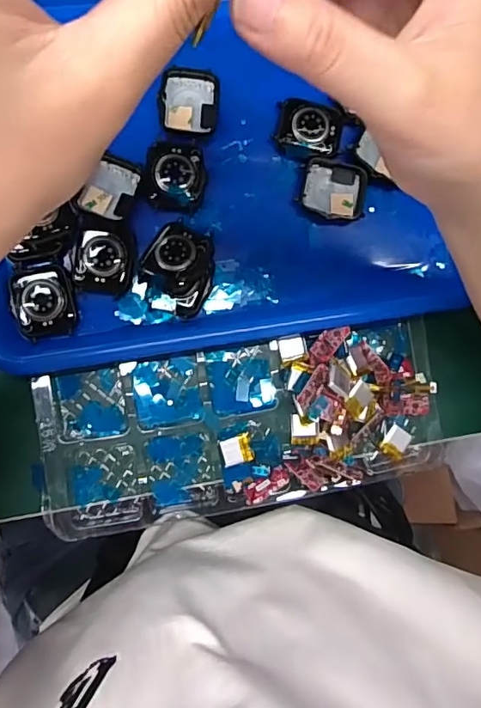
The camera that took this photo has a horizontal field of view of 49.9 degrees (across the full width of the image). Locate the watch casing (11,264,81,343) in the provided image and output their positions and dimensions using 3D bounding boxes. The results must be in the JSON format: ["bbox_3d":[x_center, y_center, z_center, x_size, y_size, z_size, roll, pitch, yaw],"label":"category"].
[{"bbox_3d":[-0.121,-0.032,0.318,0.037,0.008,0.042,-10,88,-8],"label":"watch casing"}]

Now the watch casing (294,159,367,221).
[{"bbox_3d":[0.062,-0.110,0.346,0.045,0.008,0.039,5,86,-7],"label":"watch casing"}]

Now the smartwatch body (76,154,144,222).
[{"bbox_3d":[-0.082,-0.104,0.325,0.030,0.007,0.040,24,84,-5],"label":"smartwatch body"}]

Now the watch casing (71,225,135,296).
[{"bbox_3d":[-0.085,-0.059,0.321,0.035,0.005,0.041,6,86,-7],"label":"watch casing"}]

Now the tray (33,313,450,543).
[{"bbox_3d":[0.004,0.047,0.339,0.260,0.034,0.103,-9,87,-8],"label":"tray"}]

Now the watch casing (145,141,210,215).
[{"bbox_3d":[-0.040,-0.113,0.329,0.037,0.008,0.045,-4,87,-7],"label":"watch casing"}]

